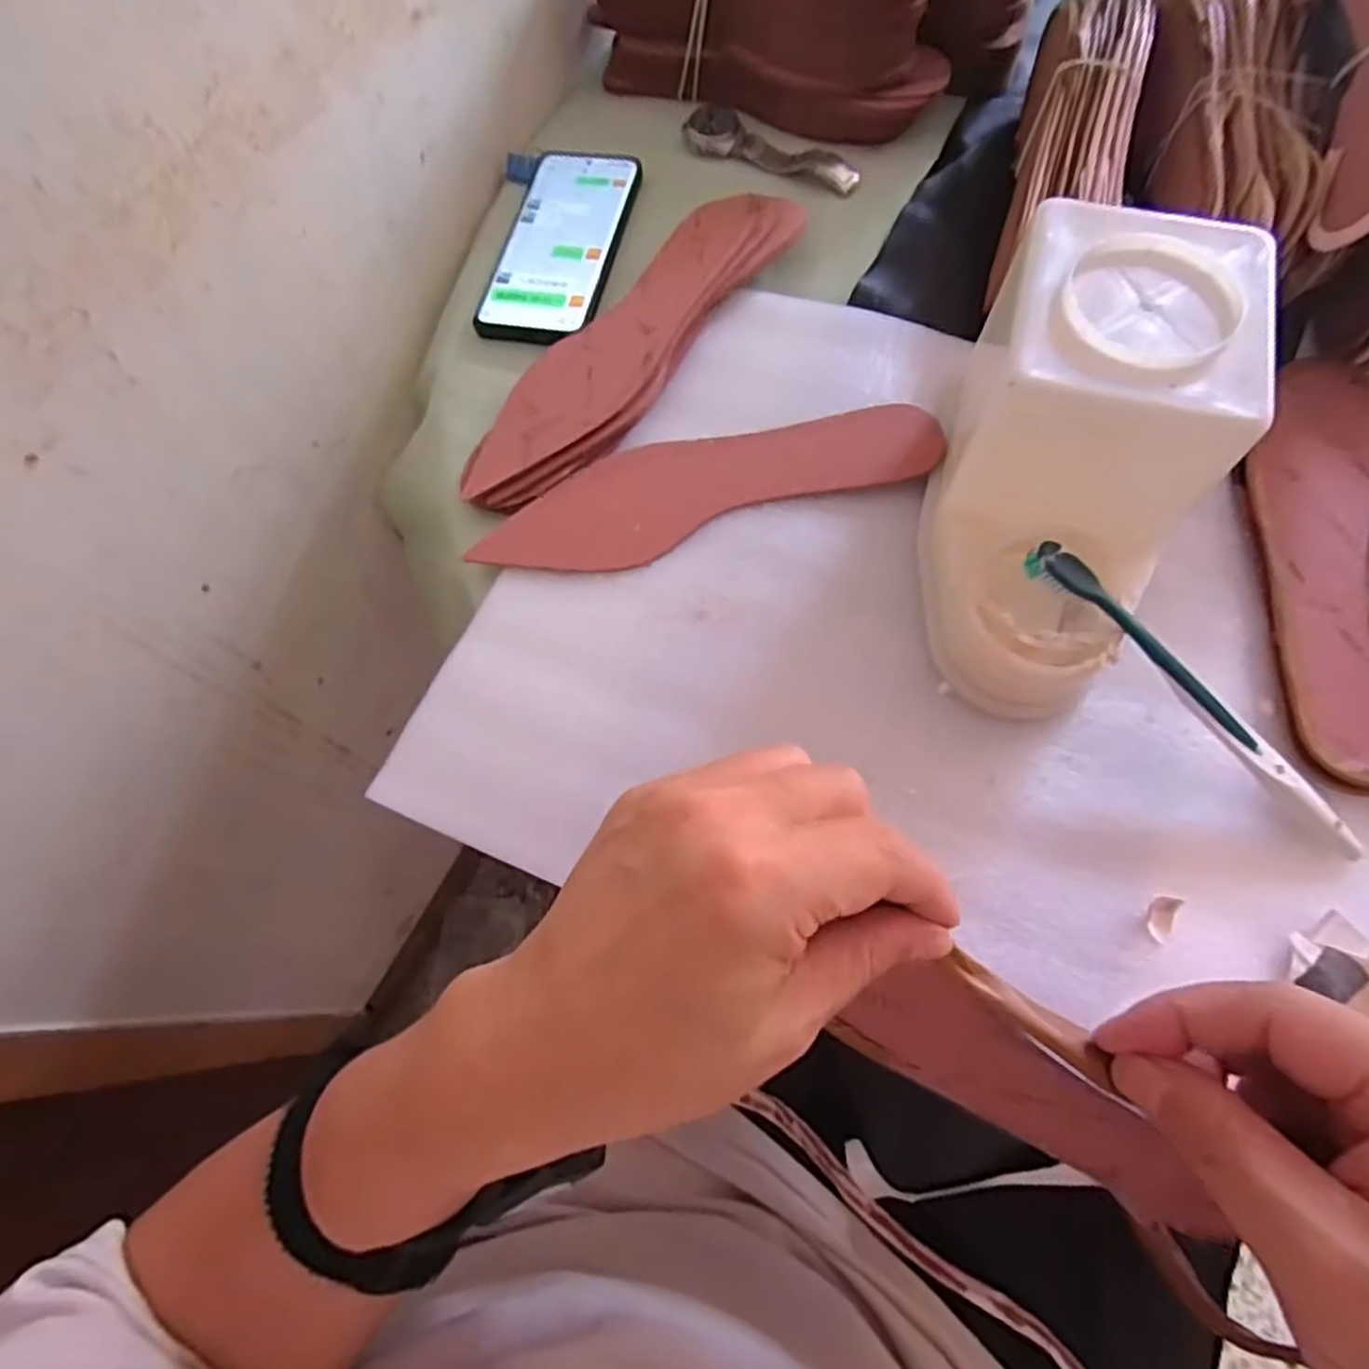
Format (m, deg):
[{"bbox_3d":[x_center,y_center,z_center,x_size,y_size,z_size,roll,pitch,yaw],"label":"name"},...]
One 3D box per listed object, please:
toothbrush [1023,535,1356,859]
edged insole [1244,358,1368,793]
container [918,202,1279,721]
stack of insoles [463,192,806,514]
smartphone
[{"bbox_3d":[0.218,0.006,0.317,0.185,0.014,0.014,44,75,1],"label":"toothbrush"},{"bbox_3d":[0.321,-0.069,0.367,0.073,0.007,0.248,16,68,12],"label":"edged insole"},{"bbox_3d":[0.168,-0.096,0.332,0.102,0.115,0.193,20,71,9],"label":"container"},{"bbox_3d":[-0.033,-0.210,0.445,0.078,0.019,0.265,33,72,14],"label":"stack of insoles"},{"bbox_3d":[-0.083,-0.302,0.506,0.081,0.009,0.166,10,72,9],"label":"smartphone"}]

